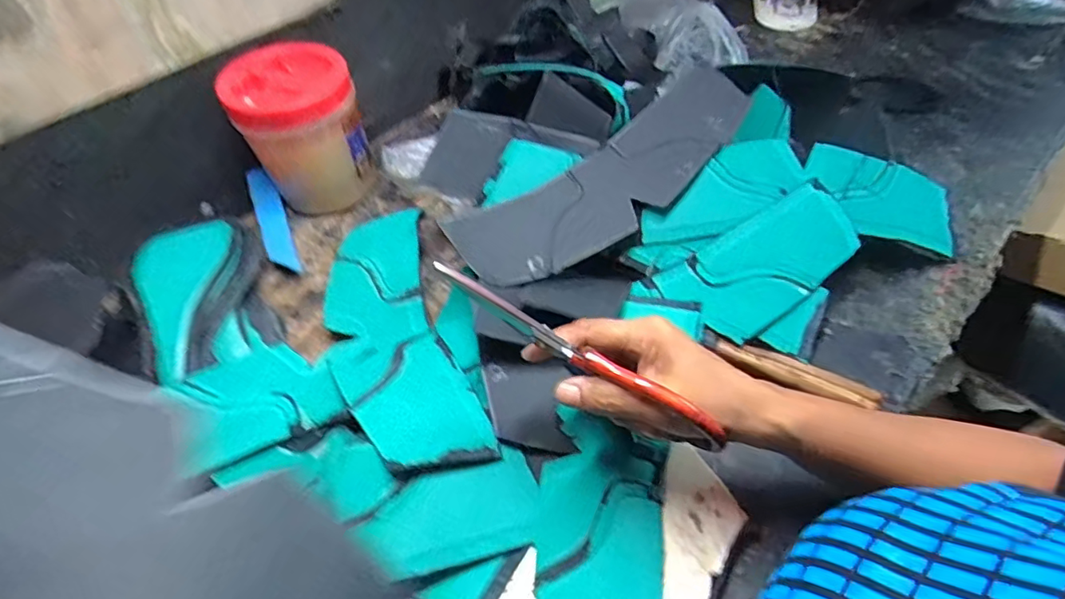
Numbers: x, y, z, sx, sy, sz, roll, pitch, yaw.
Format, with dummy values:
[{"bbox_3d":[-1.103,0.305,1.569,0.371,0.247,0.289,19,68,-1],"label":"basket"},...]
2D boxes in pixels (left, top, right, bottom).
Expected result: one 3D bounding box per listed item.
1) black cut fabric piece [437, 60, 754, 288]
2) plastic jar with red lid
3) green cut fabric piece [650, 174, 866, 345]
[{"bbox_3d":[0.073,-0.111,0.487,0.306,0.025,0.093,-37,76,-11],"label":"black cut fabric piece"},{"bbox_3d":[-0.239,-0.180,0.580,0.113,0.134,0.113,-2,52,3],"label":"plastic jar with red lid"},{"bbox_3d":[0.204,-0.032,0.469,0.175,0.010,0.085,-31,68,-8],"label":"green cut fabric piece"}]

